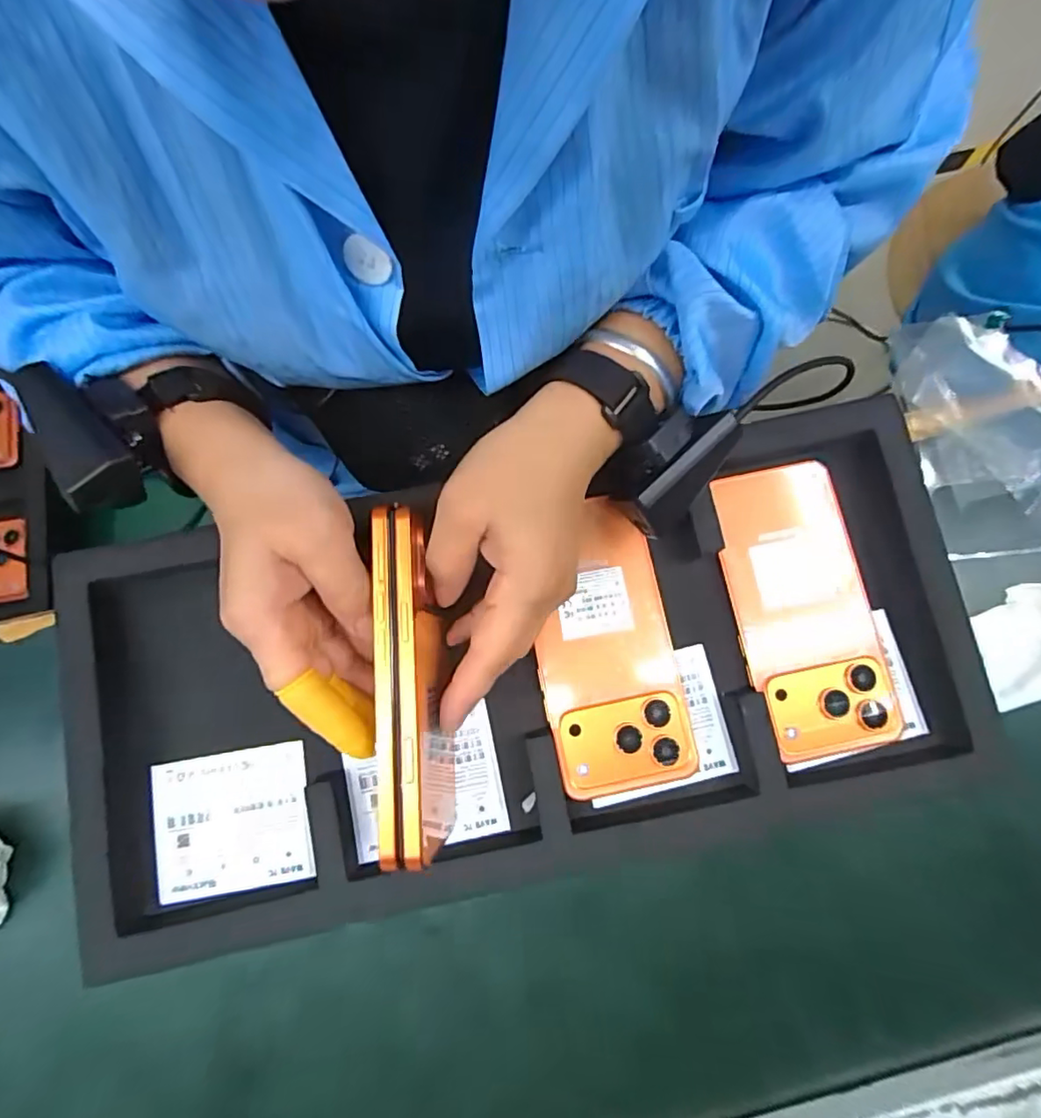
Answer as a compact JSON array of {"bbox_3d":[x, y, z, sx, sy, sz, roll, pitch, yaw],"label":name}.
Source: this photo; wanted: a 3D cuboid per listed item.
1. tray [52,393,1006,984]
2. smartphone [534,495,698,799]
[{"bbox_3d":[0.001,0.061,0.319,0.472,0.039,0.219,-13,82,-2],"label":"tray"},{"bbox_3d":[0.046,0.049,0.328,0.076,0.016,0.154,-13,82,-2],"label":"smartphone"}]

